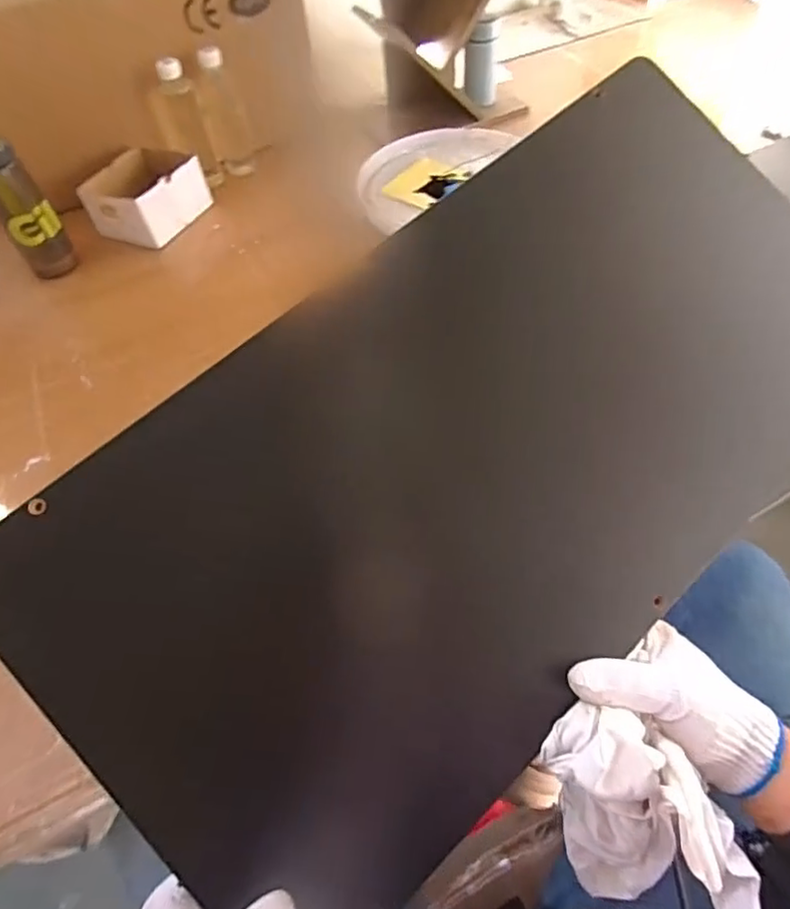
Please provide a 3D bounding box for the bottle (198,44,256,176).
[{"bbox_3d":[-0.294,-0.593,0.955,0.059,0.193,0.050,-12,54,-4],"label":"bottle"}]

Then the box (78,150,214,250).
[{"bbox_3d":[-0.403,-0.422,0.899,0.132,0.076,0.164,21,58,19],"label":"box"}]

